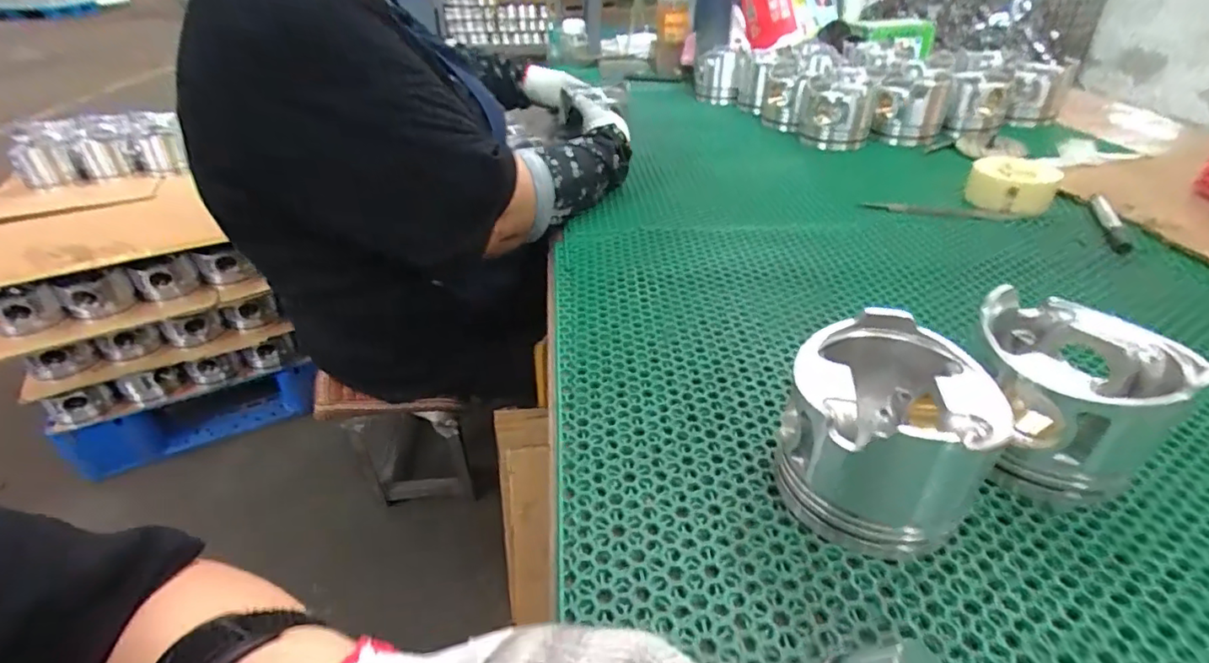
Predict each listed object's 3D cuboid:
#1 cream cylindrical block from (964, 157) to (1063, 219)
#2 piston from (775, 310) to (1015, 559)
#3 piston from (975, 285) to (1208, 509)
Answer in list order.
[{"bbox_3d":[0.534,-0.192,0.737,0.096,0.040,0.107,21,41,29],"label":"cream cylindrical block"},{"bbox_3d":[0.166,0.064,0.342,0.107,0.096,0.112,11,37,17],"label":"piston"},{"bbox_3d":[0.295,0.042,0.370,0.100,0.099,0.106,-2,36,2],"label":"piston"}]

